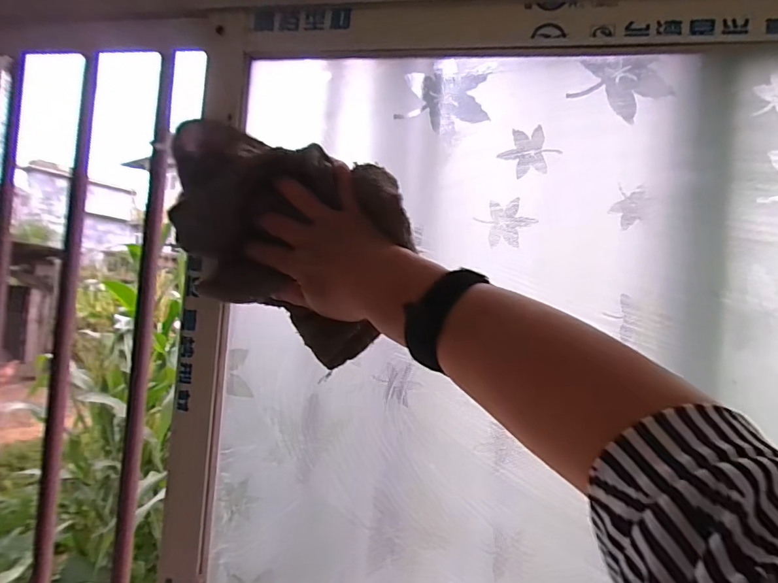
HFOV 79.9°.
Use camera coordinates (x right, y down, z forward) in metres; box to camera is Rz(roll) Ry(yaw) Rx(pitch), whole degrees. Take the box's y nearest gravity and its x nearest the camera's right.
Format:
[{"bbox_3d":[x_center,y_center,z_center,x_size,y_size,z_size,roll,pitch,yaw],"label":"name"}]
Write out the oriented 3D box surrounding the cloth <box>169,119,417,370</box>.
[{"bbox_3d":[-0.088,-0.045,0.396,0.215,0.185,0.046,6,-4,14],"label":"cloth"}]

